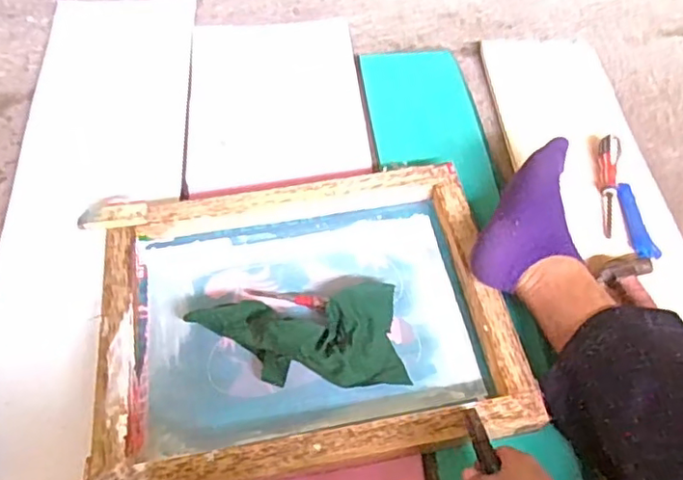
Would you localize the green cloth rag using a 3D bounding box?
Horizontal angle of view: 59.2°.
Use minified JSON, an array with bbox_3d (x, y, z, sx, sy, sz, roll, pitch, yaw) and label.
[{"bbox_3d":[-0.049,0.120,0.713,0.238,0.025,0.120,-7,59,-4],"label":"green cloth rag"}]

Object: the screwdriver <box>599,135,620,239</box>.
[{"bbox_3d":[0.380,-0.080,0.861,0.027,0.028,0.155,12,68,8],"label":"screwdriver"}]

